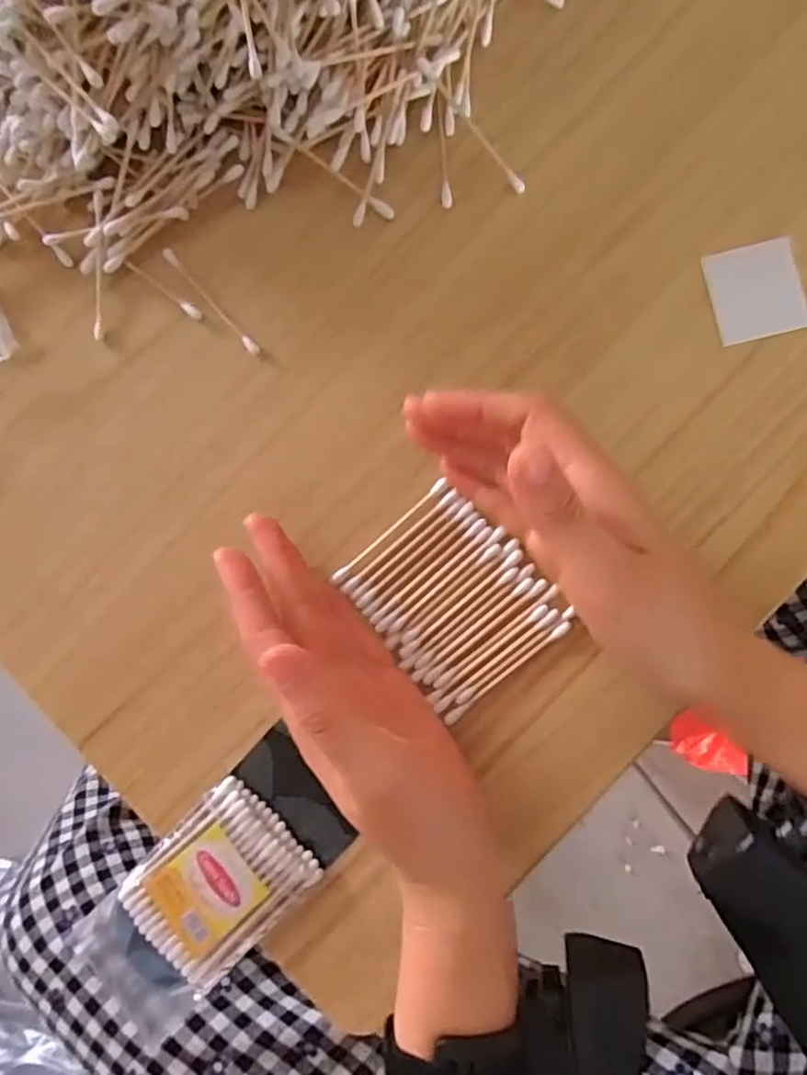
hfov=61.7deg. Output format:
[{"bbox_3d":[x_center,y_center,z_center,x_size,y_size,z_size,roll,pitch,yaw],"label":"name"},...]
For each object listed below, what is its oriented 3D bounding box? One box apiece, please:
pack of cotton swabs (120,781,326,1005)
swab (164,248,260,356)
[{"bbox_3d":[-0.083,0.155,0.305,0.061,0.014,0.074,45,91,6],"label":"pack of cotton swabs"},{"bbox_3d":[-0.093,-0.114,0.326,0.005,0.004,0.069,-42,84,2],"label":"swab"}]

